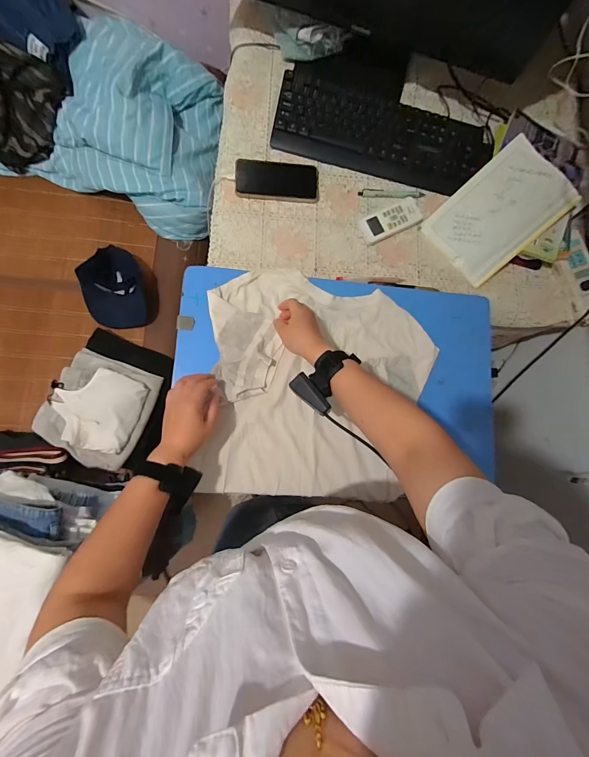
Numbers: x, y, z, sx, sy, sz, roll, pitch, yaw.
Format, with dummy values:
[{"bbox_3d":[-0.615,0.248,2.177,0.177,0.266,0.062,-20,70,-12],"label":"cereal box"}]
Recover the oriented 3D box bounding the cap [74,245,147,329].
[{"bbox_3d":[-0.495,-0.248,0.878,0.151,0.073,0.209,-10,84,-8],"label":"cap"}]

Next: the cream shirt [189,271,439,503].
[{"bbox_3d":[0.048,0.011,0.570,0.397,0.033,0.394,4,82,-6],"label":"cream shirt"}]

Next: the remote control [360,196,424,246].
[{"bbox_3d":[0.198,-0.323,0.645,0.135,0.013,0.057,-28,86,-9],"label":"remote control"}]

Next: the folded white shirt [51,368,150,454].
[{"bbox_3d":[-0.483,0.073,0.773,0.193,0.023,0.187,19,81,-4],"label":"folded white shirt"}]

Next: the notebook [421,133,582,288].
[{"bbox_3d":[0.413,-0.333,0.640,0.249,0.023,0.180,-42,89,8],"label":"notebook"}]

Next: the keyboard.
[{"bbox_3d":[0.186,-0.508,0.655,0.446,0.035,0.177,14,81,-4],"label":"keyboard"}]

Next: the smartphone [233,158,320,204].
[{"bbox_3d":[-0.033,-0.389,0.622,0.160,0.013,0.074,2,82,-6],"label":"smartphone"}]

